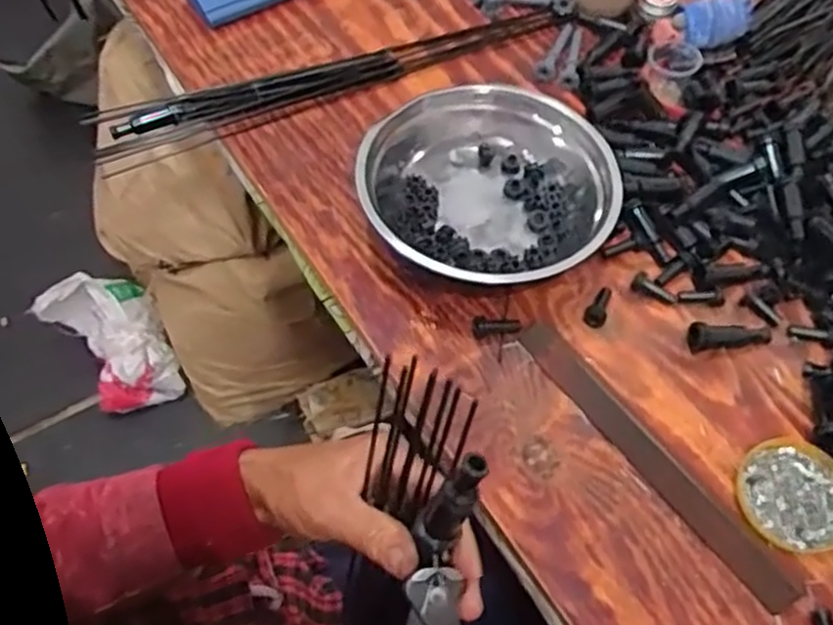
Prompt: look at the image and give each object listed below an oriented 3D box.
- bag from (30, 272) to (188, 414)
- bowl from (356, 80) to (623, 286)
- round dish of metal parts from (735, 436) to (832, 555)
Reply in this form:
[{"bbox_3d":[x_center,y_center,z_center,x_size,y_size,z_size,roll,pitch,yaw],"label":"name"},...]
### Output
[{"bbox_3d":[-0.538,0.059,1.328,0.180,0.094,0.261,-27,64,-18],"label":"bag"},{"bbox_3d":[0.059,-0.104,0.657,0.215,0.072,0.213,-3,58,-6],"label":"bowl"},{"bbox_3d":[0.281,0.135,0.554,0.080,0.009,0.080,2,58,-3],"label":"round dish of metal parts"}]

